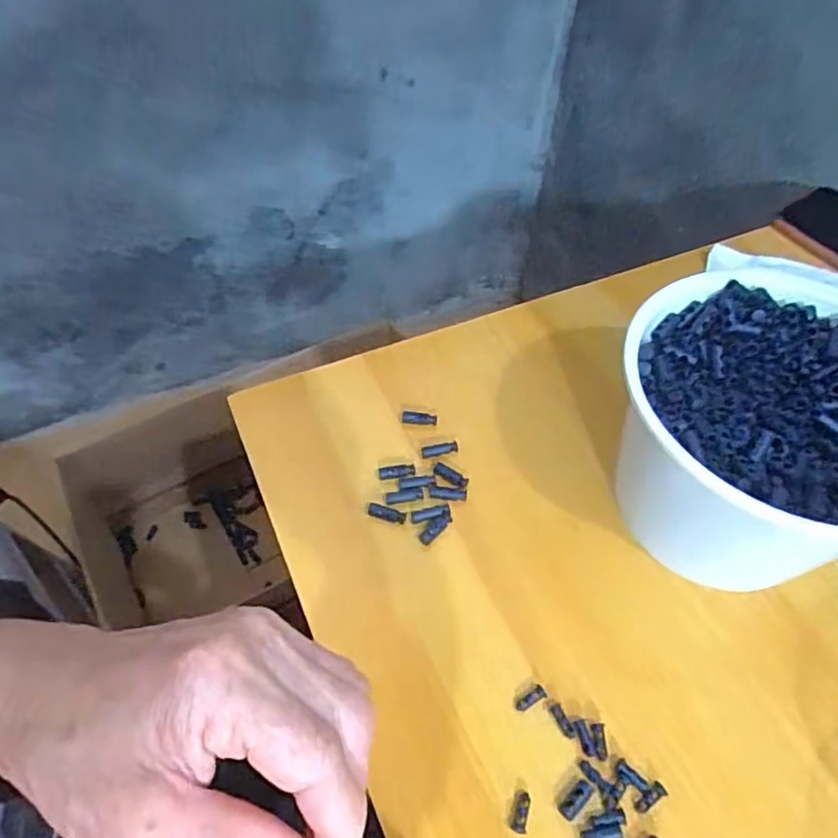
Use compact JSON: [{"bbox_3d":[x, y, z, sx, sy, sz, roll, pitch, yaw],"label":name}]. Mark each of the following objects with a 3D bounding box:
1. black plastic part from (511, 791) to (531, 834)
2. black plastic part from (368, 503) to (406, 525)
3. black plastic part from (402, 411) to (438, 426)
[{"bbox_3d":[0.048,0.182,0.296,0.007,0.004,0.017,13,54,8],"label":"black plastic part"},{"bbox_3d":[-0.020,0.058,0.391,0.024,0.004,0.009,15,54,9],"label":"black plastic part"},{"bbox_3d":[0.000,-0.001,0.435,0.024,0.004,0.009,8,53,4],"label":"black plastic part"}]

